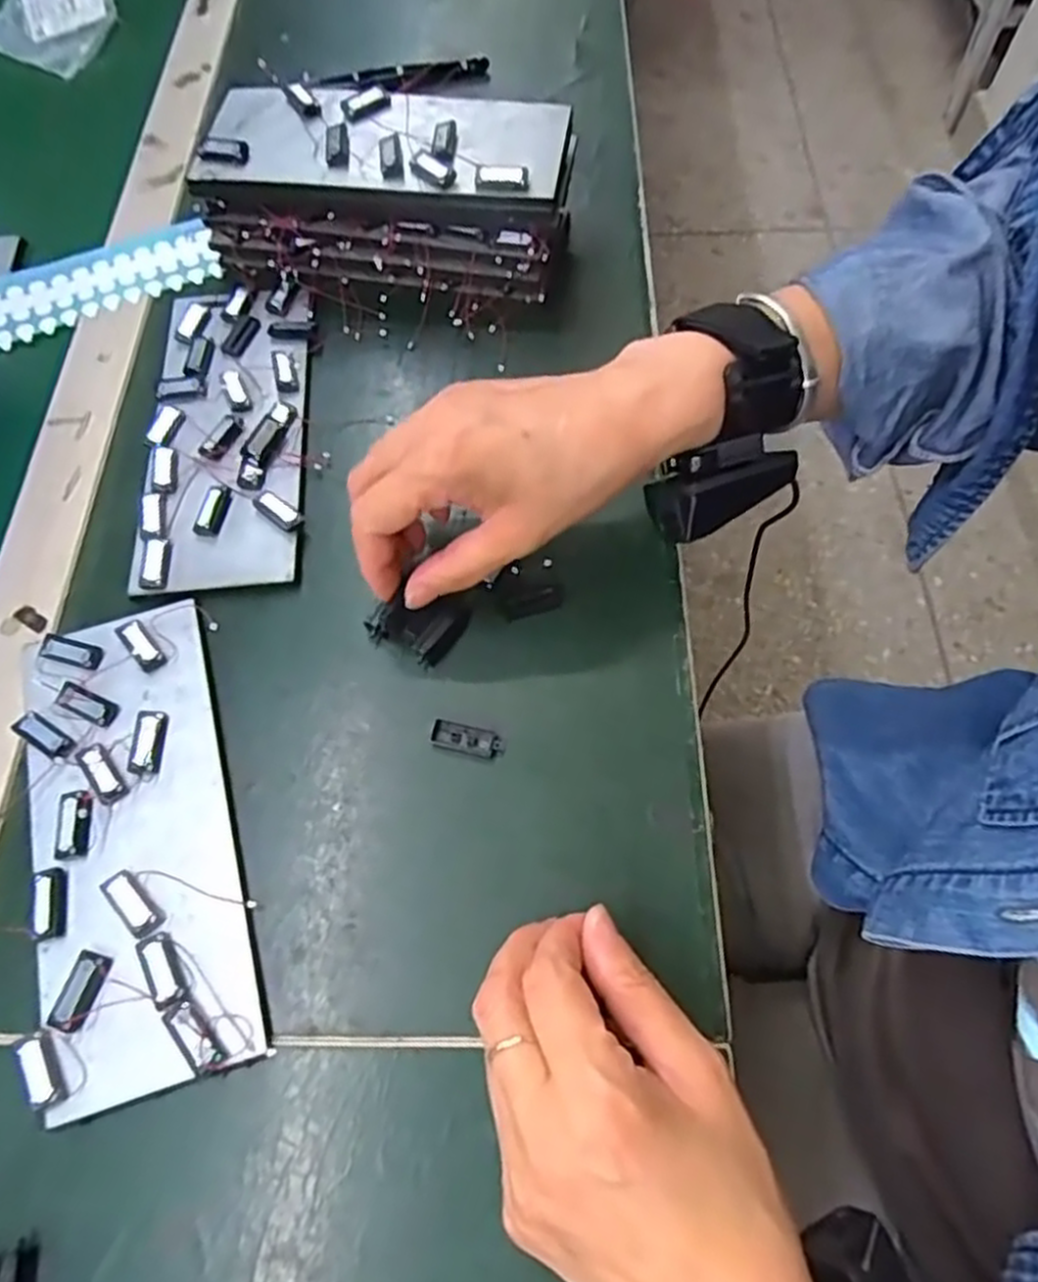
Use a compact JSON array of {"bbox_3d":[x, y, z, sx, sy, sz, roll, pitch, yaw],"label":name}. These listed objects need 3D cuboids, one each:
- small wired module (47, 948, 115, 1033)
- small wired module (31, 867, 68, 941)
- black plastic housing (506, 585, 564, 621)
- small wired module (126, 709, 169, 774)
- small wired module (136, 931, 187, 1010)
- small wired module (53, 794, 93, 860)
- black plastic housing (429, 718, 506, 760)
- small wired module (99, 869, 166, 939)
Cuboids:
[{"bbox_3d":[-0.167,0.133,0.292,0.016,0.005,0.028,14,66,10],"label":"small wired module"},{"bbox_3d":[-0.187,0.105,0.306,0.012,0.004,0.027,-13,65,-3],"label":"small wired module"},{"bbox_3d":[0.007,-0.019,0.363,0.028,0.004,0.011,-20,65,-6],"label":"black plastic housing"},{"bbox_3d":[-0.162,0.044,0.335,0.012,0.005,0.028,-1,65,3],"label":"small wired module"},{"bbox_3d":[-0.137,0.126,0.294,0.012,0.004,0.027,-29,66,-10],"label":"small wired module"},{"bbox_3d":[-0.185,0.076,0.319,0.013,0.004,0.027,-8,64,0],"label":"small wired module"},{"bbox_3d":[-0.022,0.043,0.335,0.032,0.004,0.013,10,66,8],"label":"black plastic housing"},{"bbox_3d":[-0.154,0.104,0.305,0.029,0.004,0.012,40,73,19],"label":"small wired module"}]

